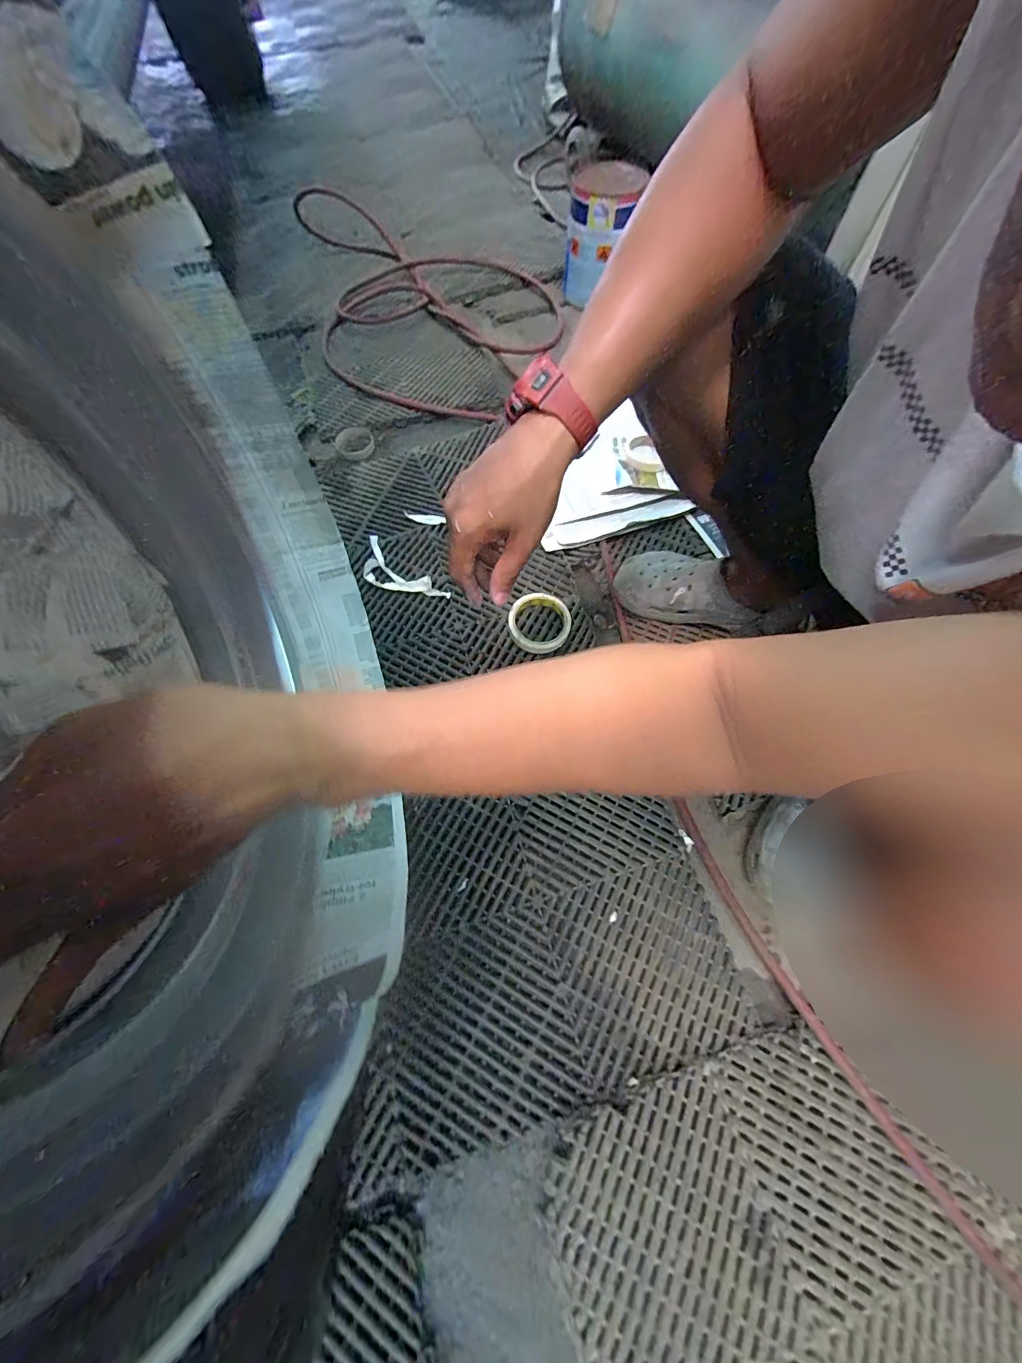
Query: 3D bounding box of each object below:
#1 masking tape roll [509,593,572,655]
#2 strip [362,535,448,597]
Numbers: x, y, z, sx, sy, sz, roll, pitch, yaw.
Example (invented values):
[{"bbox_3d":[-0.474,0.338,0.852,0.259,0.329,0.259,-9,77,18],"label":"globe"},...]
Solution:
[{"bbox_3d":[0.045,-0.089,0.673,0.094,0.031,0.092,0,65,1],"label":"masking tape roll"},{"bbox_3d":[-0.185,-0.174,0.708,0.181,0.027,0.070,35,70,16],"label":"strip"}]

